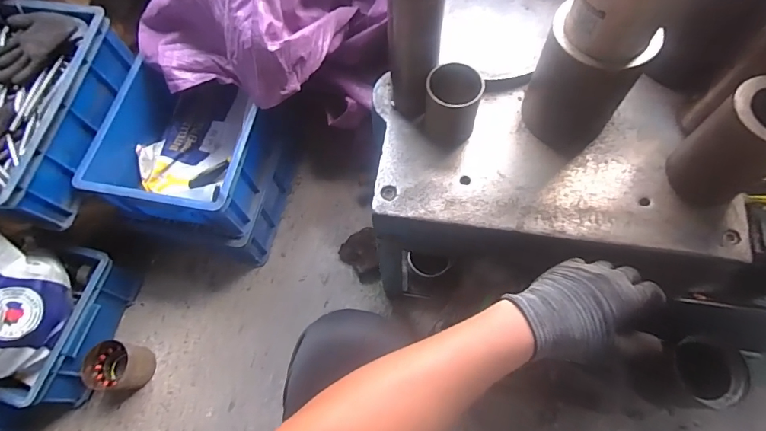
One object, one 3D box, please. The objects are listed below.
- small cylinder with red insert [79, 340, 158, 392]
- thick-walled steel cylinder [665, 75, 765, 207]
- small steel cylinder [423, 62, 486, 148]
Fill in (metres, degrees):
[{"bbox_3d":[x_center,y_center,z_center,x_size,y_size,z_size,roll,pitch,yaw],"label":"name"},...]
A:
[{"bbox_3d":[-0.556,0.321,0.926,0.103,0.086,0.097,-1,66,3],"label":"small cylinder with red insert"},{"bbox_3d":[0.407,-0.077,0.501,0.089,0.135,0.093,-32,68,-11],"label":"thick-walled steel cylinder"},{"bbox_3d":[0.091,-0.140,0.571,0.070,0.093,0.059,4,67,5],"label":"small steel cylinder"}]

